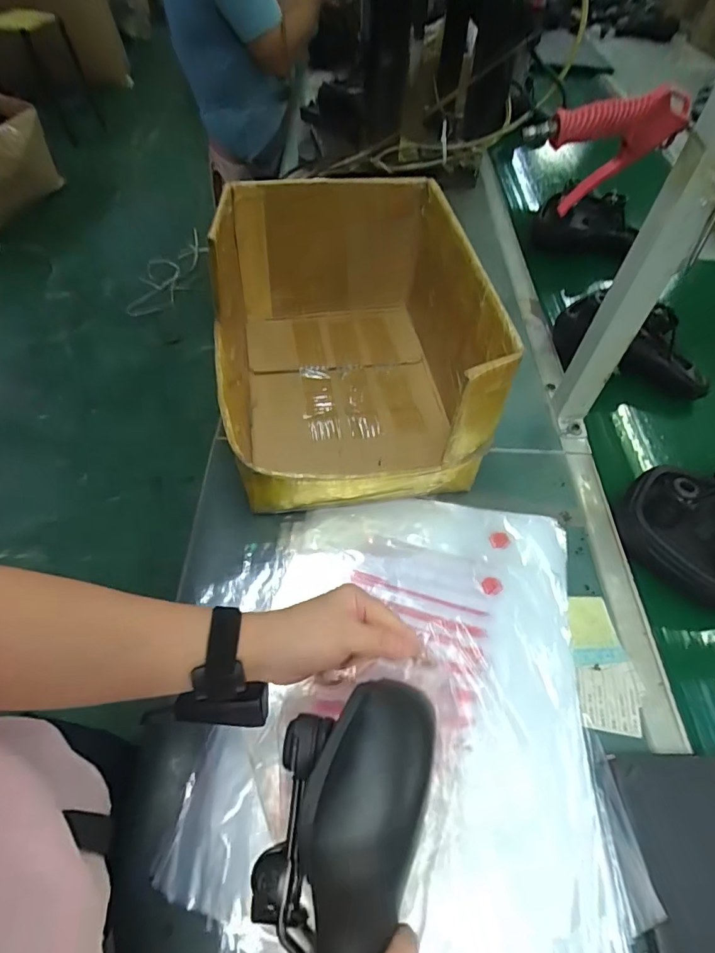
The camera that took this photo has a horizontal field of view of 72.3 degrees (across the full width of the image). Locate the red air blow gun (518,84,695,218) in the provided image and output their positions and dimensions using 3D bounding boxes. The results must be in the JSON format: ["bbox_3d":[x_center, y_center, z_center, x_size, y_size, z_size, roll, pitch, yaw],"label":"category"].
[{"bbox_3d":[0.224,-0.305,0.468,0.142,0.104,0.035,-11,55,-9],"label":"red air blow gun"}]

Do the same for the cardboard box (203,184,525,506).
[{"bbox_3d":[-0.019,-0.200,0.674,0.338,0.243,0.455,-6,54,-8],"label":"cardboard box"}]

